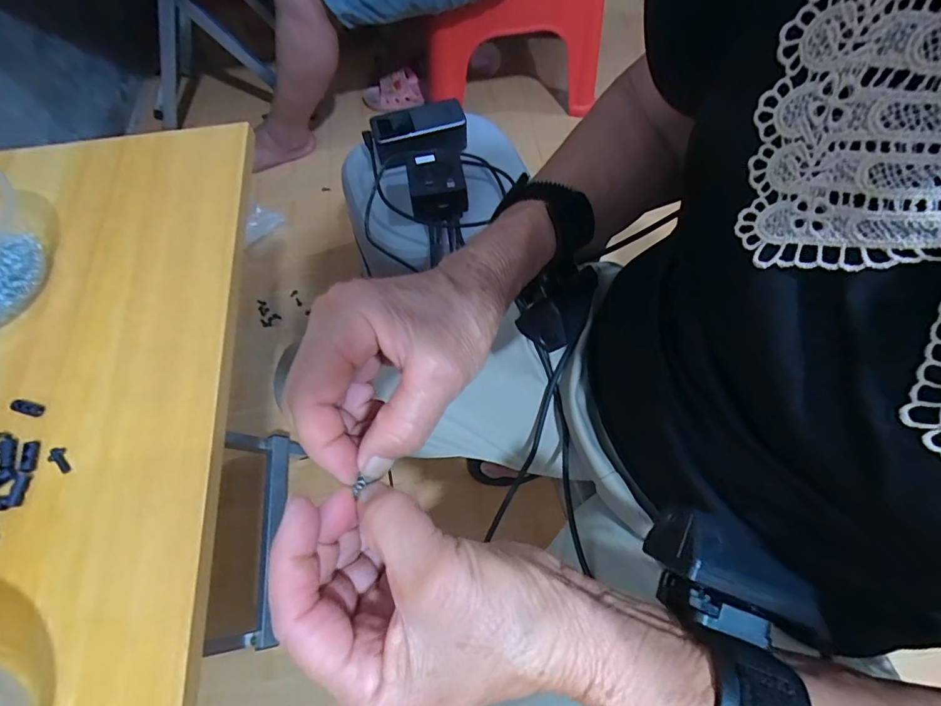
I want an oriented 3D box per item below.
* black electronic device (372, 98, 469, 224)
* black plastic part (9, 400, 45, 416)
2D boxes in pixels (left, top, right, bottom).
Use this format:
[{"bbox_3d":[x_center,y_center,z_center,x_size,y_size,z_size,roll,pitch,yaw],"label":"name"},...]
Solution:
[{"bbox_3d":[-0.060,-0.271,0.642,0.128,0.049,0.175,-14,64,-5],"label":"black electronic device"},{"bbox_3d":[-0.293,0.036,0.303,0.022,0.005,0.008,10,65,6],"label":"black plastic part"}]

